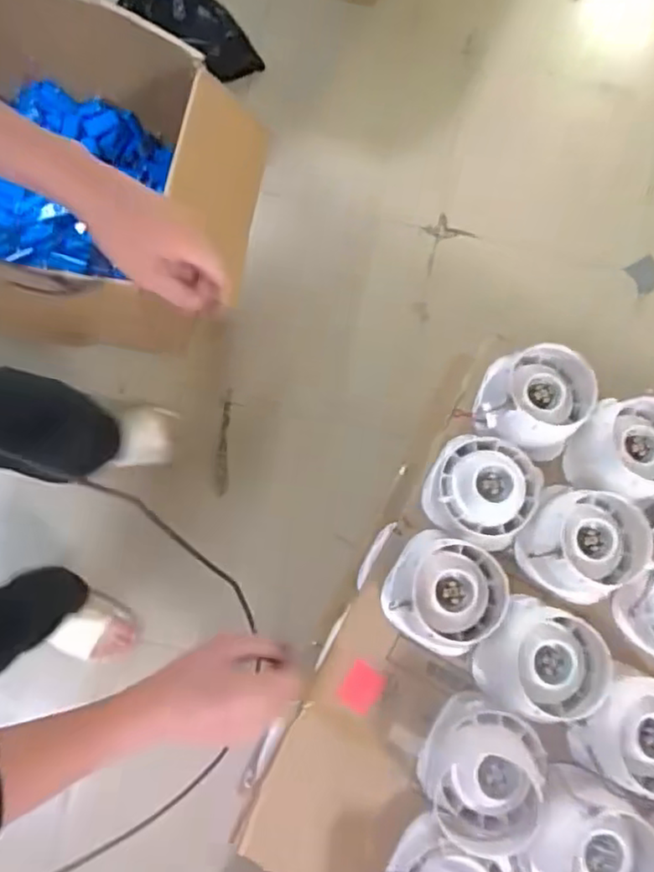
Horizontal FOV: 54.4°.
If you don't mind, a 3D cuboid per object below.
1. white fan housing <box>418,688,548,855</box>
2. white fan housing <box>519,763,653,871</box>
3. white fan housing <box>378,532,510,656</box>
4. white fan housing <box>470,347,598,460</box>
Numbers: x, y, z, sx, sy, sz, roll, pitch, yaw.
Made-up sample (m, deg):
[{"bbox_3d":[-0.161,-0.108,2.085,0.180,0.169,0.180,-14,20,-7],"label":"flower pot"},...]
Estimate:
[{"bbox_3d":[0.181,0.394,0.743,0.132,0.083,0.148,18,77,-2],"label":"white fan housing"},{"bbox_3d":[0.300,0.473,0.724,0.124,0.091,0.131,1,78,-5],"label":"white fan housing"},{"bbox_3d":[0.149,0.192,0.780,0.136,0.077,0.134,1,78,-5],"label":"white fan housing"},{"bbox_3d":[0.277,-0.050,0.848,0.130,0.086,0.144,28,77,1],"label":"white fan housing"}]

